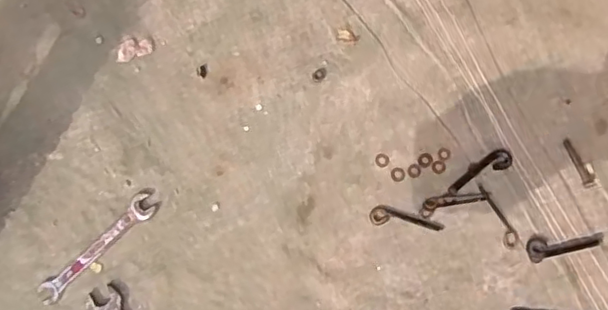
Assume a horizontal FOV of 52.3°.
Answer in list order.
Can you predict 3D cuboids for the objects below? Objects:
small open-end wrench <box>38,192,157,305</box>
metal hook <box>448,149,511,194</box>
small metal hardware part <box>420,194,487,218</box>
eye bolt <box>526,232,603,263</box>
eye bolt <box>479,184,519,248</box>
[{"bbox_3d":[-0.171,0.076,0.514,0.115,0.005,0.022,-43,80,-10],"label":"small open-end wrench"},{"bbox_3d":[0.152,0.013,0.538,0.063,0.004,0.017,-27,78,-7],"label":"metal hook"},{"bbox_3d":[0.128,0.040,0.532,0.058,0.004,0.014,-12,77,-4],"label":"small metal hardware part"},{"bbox_3d":[0.219,0.073,0.521,0.065,0.004,0.019,-16,77,-5],"label":"eye bolt"},{"bbox_3d":[0.164,0.052,0.529,0.013,0.004,0.057,-27,78,-7],"label":"eye bolt"}]

